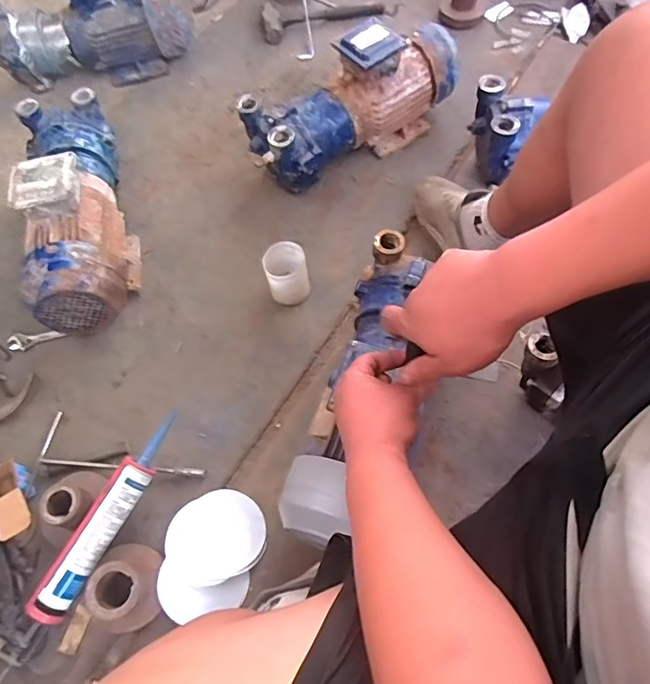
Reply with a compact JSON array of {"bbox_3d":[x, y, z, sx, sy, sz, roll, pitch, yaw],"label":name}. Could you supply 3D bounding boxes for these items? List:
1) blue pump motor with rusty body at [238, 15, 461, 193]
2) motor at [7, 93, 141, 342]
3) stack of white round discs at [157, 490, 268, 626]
[{"bbox_3d":[0.058,-0.495,1.078,0.463,0.217,0.172,-37,69,-14],"label":"blue pump motor with rusty body"},{"bbox_3d":[-0.470,-0.257,0.980,0.159,0.224,0.475,-16,66,-5],"label":"motor"},{"bbox_3d":[-0.166,0.291,0.789,0.143,0.016,0.129,-21,61,-9],"label":"stack of white round discs"}]

